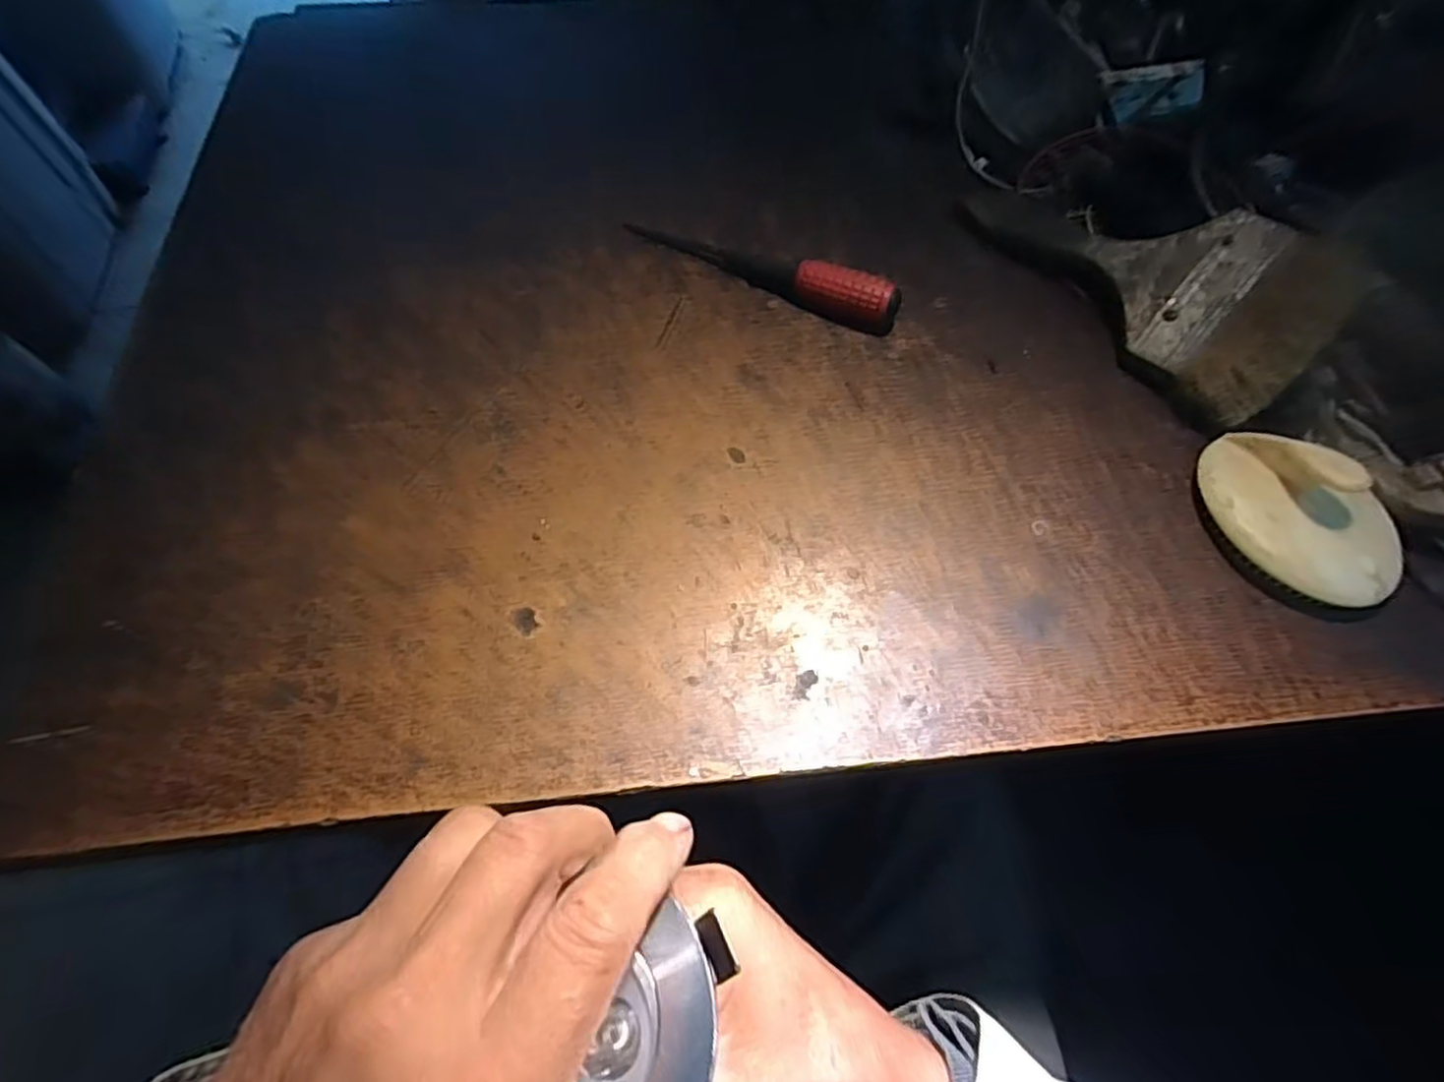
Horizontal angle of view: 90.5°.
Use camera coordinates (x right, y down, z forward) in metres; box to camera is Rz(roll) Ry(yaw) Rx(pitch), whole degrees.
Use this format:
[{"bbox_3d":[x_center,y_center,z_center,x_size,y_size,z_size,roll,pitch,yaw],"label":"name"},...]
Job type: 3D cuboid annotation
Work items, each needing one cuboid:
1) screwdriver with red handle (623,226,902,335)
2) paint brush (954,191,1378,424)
[{"bbox_3d":[0.021,-0.156,0.403,0.161,0.023,0.021,26,63,12],"label":"screwdriver with red handle"},{"bbox_3d":[0.231,-0.155,0.382,0.094,0.020,0.193,-41,60,14],"label":"paint brush"}]

